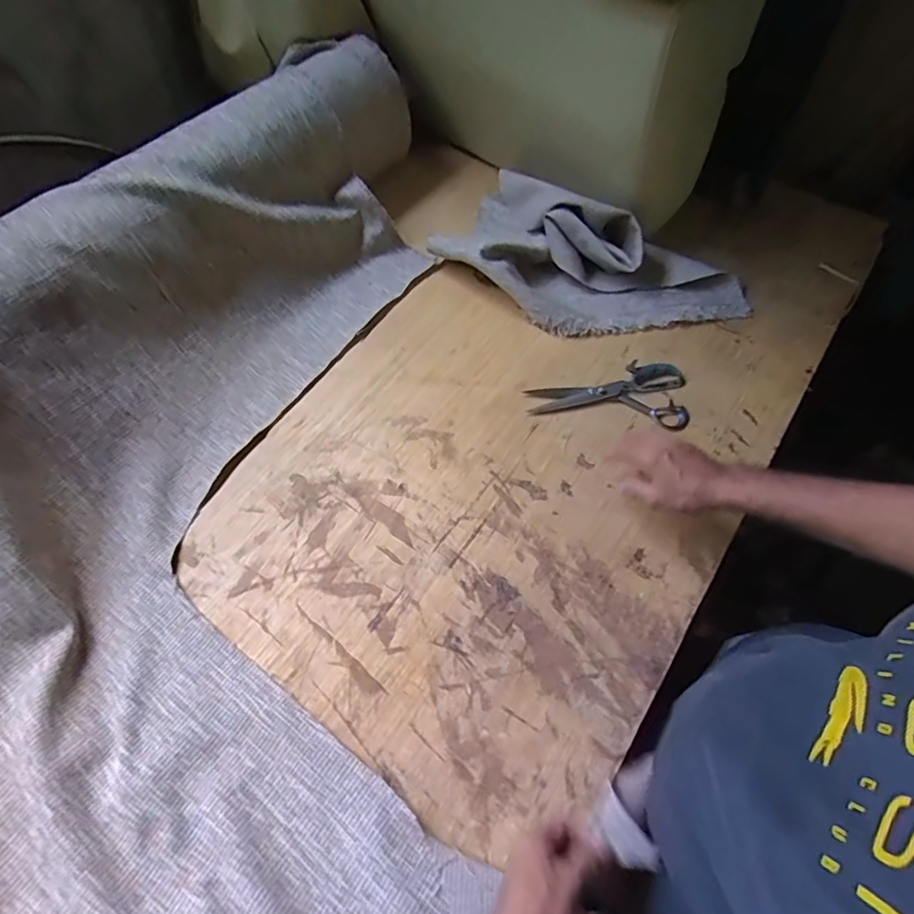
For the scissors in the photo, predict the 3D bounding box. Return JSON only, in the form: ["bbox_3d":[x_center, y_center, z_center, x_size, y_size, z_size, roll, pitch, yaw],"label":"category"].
[{"bbox_3d":[0.227,-0.102,0.797,0.235,0.019,0.108,6,63,2],"label":"scissors"}]

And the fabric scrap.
[{"bbox_3d":[0.213,-0.308,0.848,0.496,0.113,0.211,22,65,10],"label":"fabric scrap"}]

